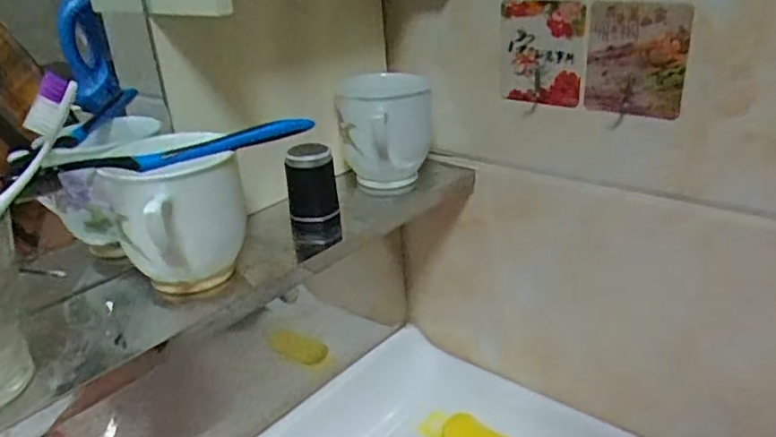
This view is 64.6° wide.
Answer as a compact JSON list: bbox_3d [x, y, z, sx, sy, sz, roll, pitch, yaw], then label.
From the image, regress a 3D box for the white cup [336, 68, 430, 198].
[{"bbox_3d":[0.000,-0.070,0.540,0.083,0.094,0.101,-6,24,-3],"label":"white cup"}]

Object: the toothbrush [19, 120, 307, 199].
[{"bbox_3d":[-0.134,-0.040,0.381,0.173,0.021,0.015,-8,24,-9],"label":"toothbrush"}]

